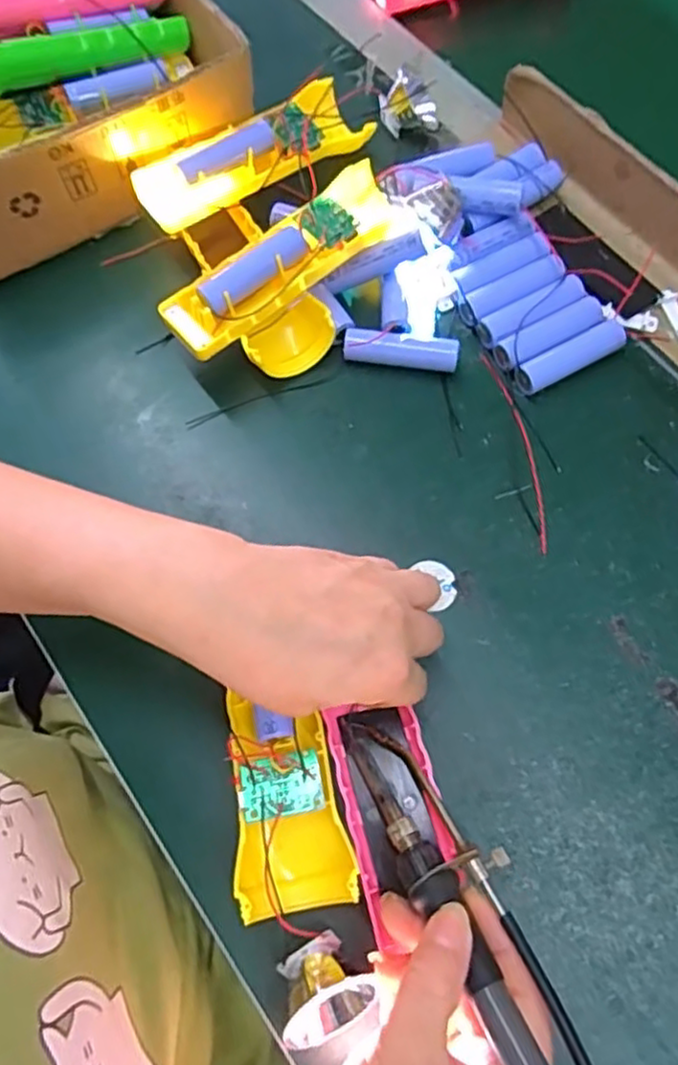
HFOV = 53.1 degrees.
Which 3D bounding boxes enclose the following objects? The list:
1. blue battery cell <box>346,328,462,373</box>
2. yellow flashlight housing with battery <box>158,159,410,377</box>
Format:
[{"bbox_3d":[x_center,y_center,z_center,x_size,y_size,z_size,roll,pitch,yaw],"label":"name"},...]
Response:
[{"bbox_3d":[0.036,-0.104,0.392,0.066,0.019,0.015,9,71,6],"label":"blue battery cell"},{"bbox_3d":[-0.026,-0.143,0.387,0.143,0.061,0.070,-34,72,-9],"label":"yellow flashlight housing with battery"}]

